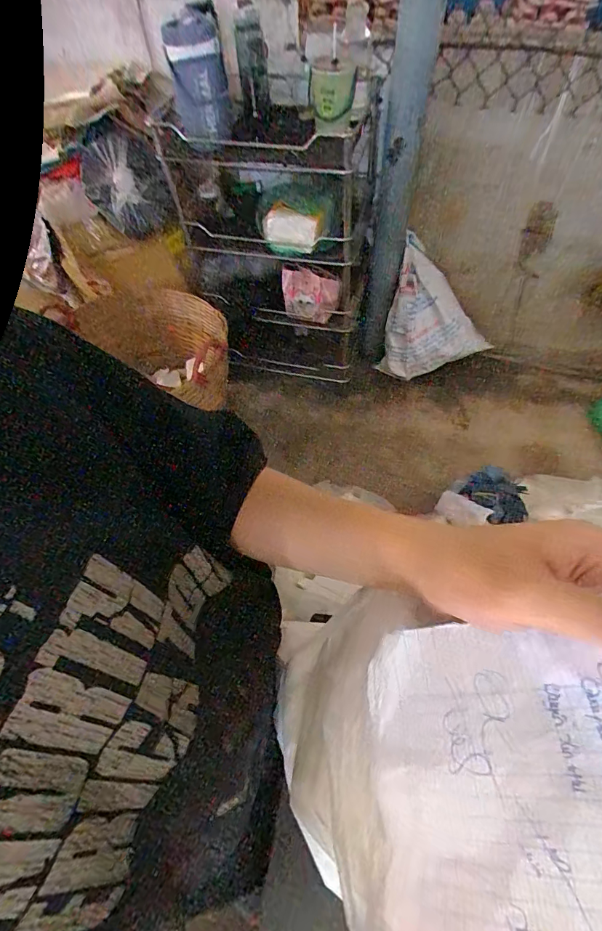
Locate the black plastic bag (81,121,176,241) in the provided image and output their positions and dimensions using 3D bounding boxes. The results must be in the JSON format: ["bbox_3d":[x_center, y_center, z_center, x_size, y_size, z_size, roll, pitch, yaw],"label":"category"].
[{"bbox_3d":[-0.541,-0.862,1.315,0.224,0.257,0.173,-26,61,-14],"label":"black plastic bag"}]

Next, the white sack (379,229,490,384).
[{"bbox_3d":[0.558,-0.576,1.744,0.392,0.496,0.168,30,64,19],"label":"white sack"}]

